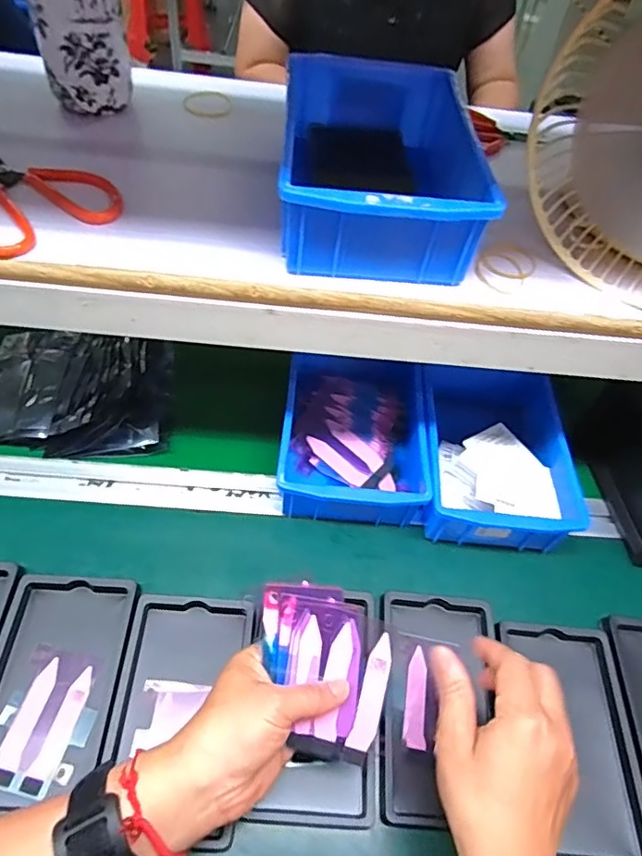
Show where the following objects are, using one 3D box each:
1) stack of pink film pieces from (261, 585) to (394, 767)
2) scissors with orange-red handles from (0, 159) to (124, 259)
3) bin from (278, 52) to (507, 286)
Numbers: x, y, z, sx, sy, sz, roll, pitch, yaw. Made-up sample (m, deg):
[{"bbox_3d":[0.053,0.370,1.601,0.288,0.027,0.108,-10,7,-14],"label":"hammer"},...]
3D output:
[{"bbox_3d":[0.001,0.163,0.369,0.088,0.004,0.103,9,76,-2],"label":"stack of pink film pieces"},{"bbox_3d":[-0.206,-0.165,0.383,0.102,0.016,0.114,-31,62,-26],"label":"scissors with orange-red handles"},{"bbox_3d":[0.040,-0.190,0.394,0.129,0.064,0.202,4,53,-4],"label":"bin"}]

